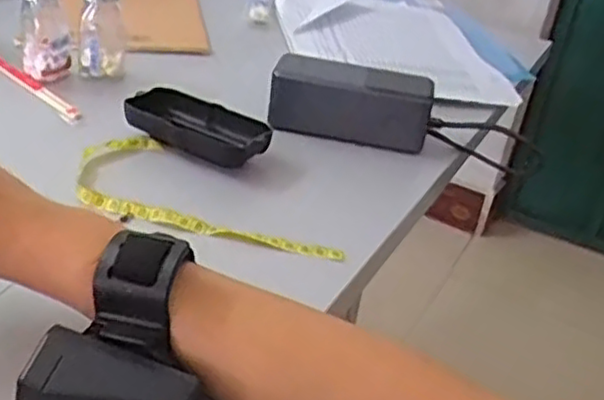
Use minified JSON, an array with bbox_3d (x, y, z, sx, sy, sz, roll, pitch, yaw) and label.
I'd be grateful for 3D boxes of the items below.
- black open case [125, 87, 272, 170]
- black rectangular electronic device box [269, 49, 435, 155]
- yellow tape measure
[{"bbox_3d":[-0.077,-0.053,0.527,0.114,0.027,0.048,20,33,20],"label":"black open case"},{"bbox_3d":[0.038,-0.077,0.560,0.125,0.053,0.040,16,31,14],"label":"black rectangular electronic device box"},{"bbox_3d":[-0.076,0.007,0.457,0.192,0.016,0.084,29,36,31],"label":"yellow tape measure"}]

